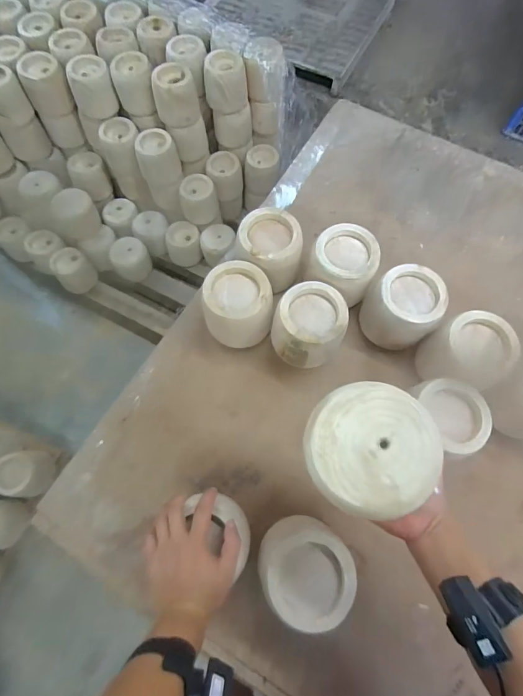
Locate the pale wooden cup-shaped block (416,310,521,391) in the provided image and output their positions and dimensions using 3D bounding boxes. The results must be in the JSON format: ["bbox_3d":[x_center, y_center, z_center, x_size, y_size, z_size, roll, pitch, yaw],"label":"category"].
[{"bbox_3d":[0.382,0.018,0.674,0.132,0.128,0.128,-22,72,-9],"label":"pale wooden cup-shaped block"}]

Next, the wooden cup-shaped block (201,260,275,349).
[{"bbox_3d":[-0.044,-0.083,0.695,0.125,0.099,0.136,1,70,-1],"label":"wooden cup-shaped block"}]

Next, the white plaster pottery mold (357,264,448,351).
[{"bbox_3d":[0.271,-0.073,0.704,0.130,0.129,0.127,1,70,-2],"label":"white plaster pottery mold"}]

